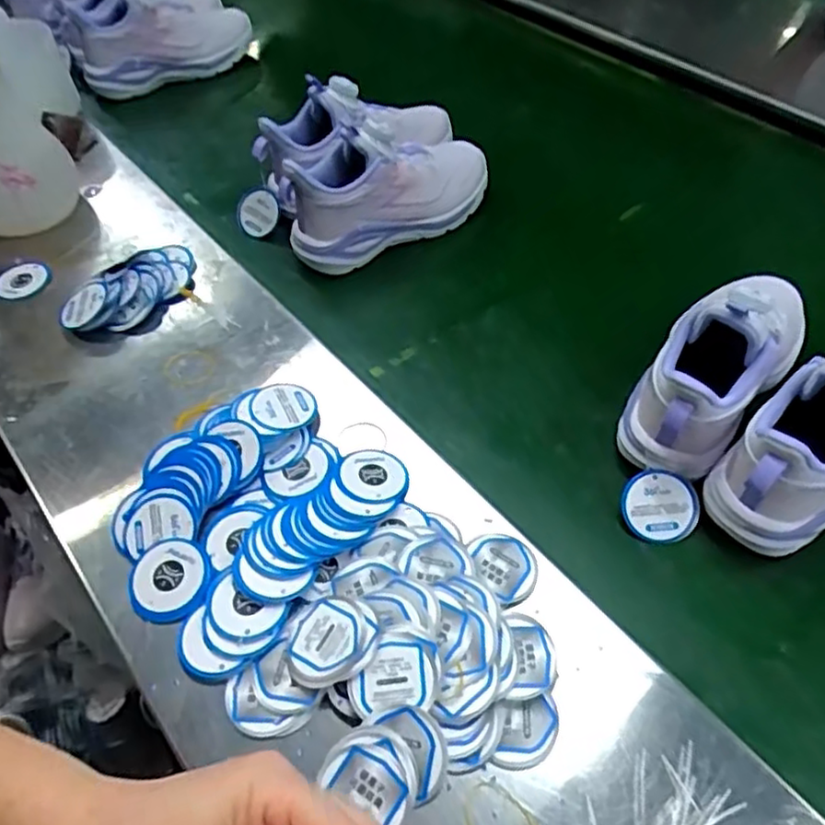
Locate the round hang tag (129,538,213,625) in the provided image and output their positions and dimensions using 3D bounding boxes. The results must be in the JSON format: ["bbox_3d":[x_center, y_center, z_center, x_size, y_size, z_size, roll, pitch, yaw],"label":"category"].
[{"bbox_3d":[-0.151,0.105,0.428,0.048,0.010,0.051,0,52,-1],"label":"round hang tag"}]

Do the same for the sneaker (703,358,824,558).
[{"bbox_3d":[0.287,0.008,0.448,0.202,0.110,0.080,-28,57,-17],"label":"sneaker"}]

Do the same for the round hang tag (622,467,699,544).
[{"bbox_3d":[0.171,0.065,0.469,0.050,0.004,0.049,-1,84,6],"label":"round hang tag"}]

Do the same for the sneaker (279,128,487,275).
[{"bbox_3d":[-0.022,-0.215,0.646,0.207,0.112,0.070,-26,57,-14],"label":"sneaker"}]

